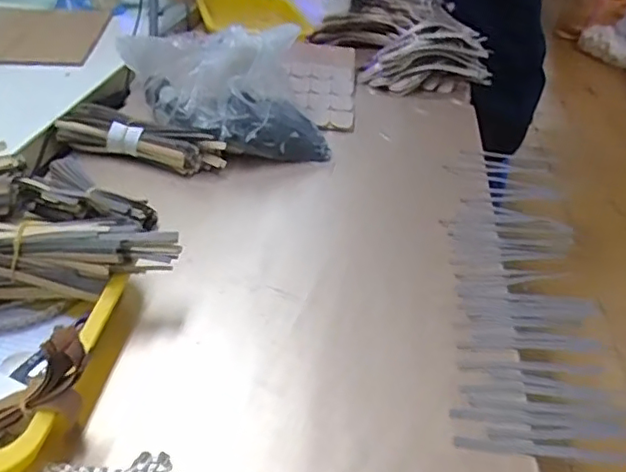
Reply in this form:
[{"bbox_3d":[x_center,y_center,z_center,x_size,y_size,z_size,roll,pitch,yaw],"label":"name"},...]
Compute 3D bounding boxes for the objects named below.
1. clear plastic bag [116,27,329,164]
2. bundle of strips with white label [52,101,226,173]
[{"bbox_3d":[-0.112,-0.186,0.777,0.235,0.133,0.155,-6,38,-17],"label":"clear plastic bag"},{"bbox_3d":[-0.209,-0.120,0.743,0.203,0.047,0.051,11,36,6],"label":"bundle of strips with white label"}]

